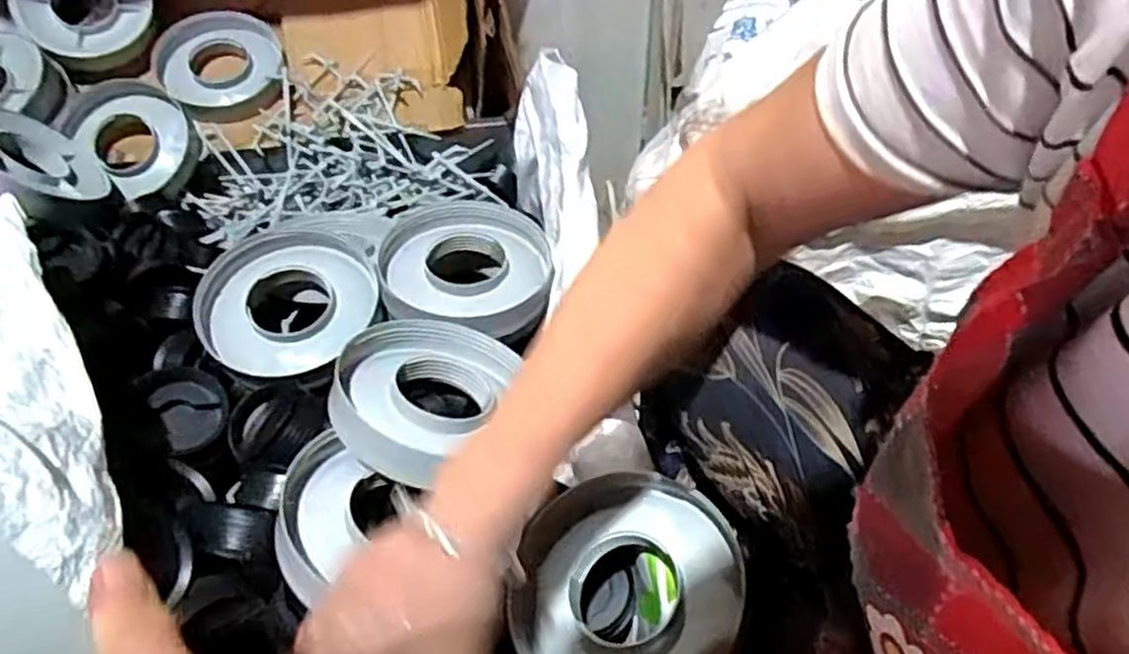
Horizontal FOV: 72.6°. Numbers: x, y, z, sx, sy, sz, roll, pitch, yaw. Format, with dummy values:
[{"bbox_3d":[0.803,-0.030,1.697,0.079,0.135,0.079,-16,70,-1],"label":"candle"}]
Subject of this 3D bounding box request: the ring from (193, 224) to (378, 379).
[{"bbox_3d":[-0.254,-0.026,0.708,0.153,0.028,0.148,-9,63,-22],"label":"ring"}]

